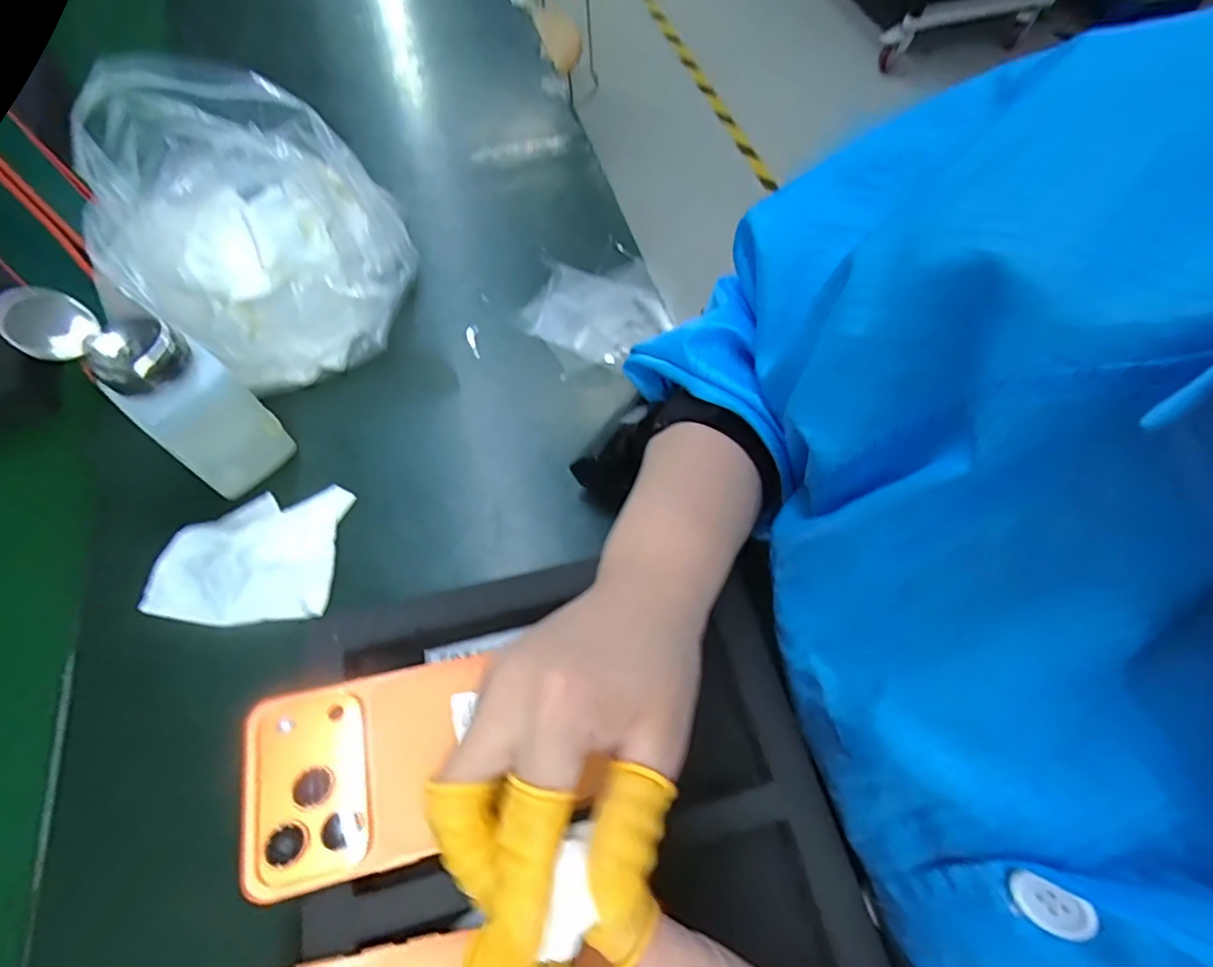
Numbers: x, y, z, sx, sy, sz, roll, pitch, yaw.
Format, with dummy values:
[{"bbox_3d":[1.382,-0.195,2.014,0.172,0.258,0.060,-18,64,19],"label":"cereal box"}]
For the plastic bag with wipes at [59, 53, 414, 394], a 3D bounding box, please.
[{"bbox_3d":[-0.212,-0.151,0.349,0.133,0.127,0.135,25,72,12],"label":"plastic bag with wipes"}]

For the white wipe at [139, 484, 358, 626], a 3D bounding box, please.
[{"bbox_3d":[-0.206,0.042,0.332,0.102,0.013,0.076,-6,68,0],"label":"white wipe"}]

